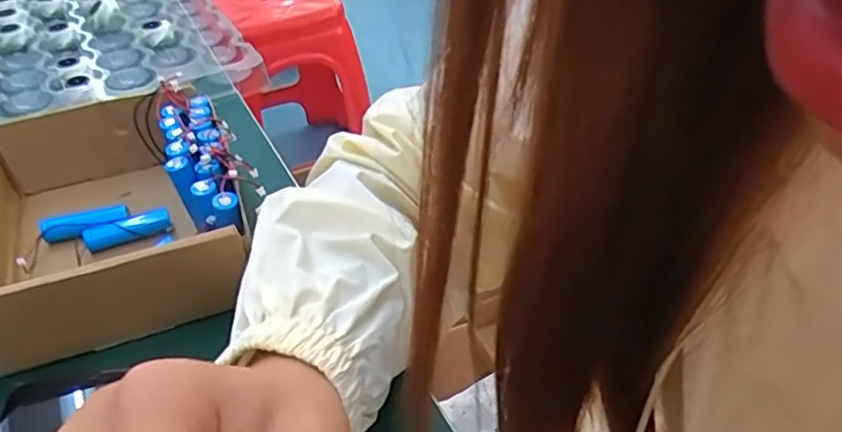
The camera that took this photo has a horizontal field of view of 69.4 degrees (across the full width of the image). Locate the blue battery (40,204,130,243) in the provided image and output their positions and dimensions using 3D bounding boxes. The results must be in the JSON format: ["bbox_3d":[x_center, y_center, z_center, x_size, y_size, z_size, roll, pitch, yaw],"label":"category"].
[{"bbox_3d":[-0.210,0.007,0.382,0.050,0.016,0.015,-20,44,-21],"label":"blue battery"}]

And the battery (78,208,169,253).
[{"bbox_3d":[-0.184,0.009,0.381,0.050,0.015,0.012,-19,44,-20],"label":"battery"}]

